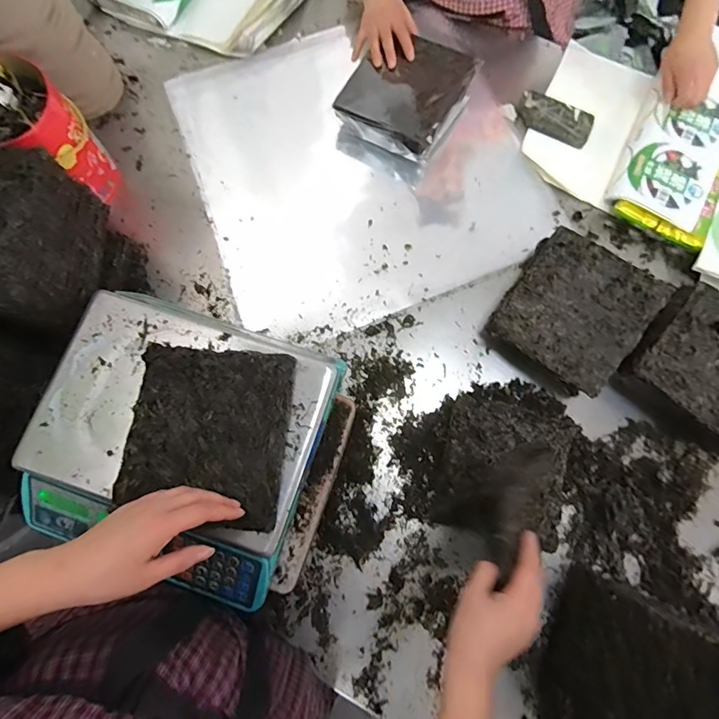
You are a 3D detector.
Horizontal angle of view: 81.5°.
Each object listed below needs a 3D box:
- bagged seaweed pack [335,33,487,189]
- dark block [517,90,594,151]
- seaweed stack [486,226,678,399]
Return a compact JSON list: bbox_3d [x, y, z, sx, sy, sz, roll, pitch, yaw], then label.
[{"bbox_3d":[0.082,-0.473,0.755,0.188,0.079,0.226,29,79,7],"label":"bagged seaweed pack"},{"bbox_3d":[0.361,-0.447,0.772,0.140,0.017,0.070,29,79,7],"label":"dark block"},{"bbox_3d":[0.326,-0.072,0.652,0.186,0.094,0.197,37,80,8],"label":"seaweed stack"}]

